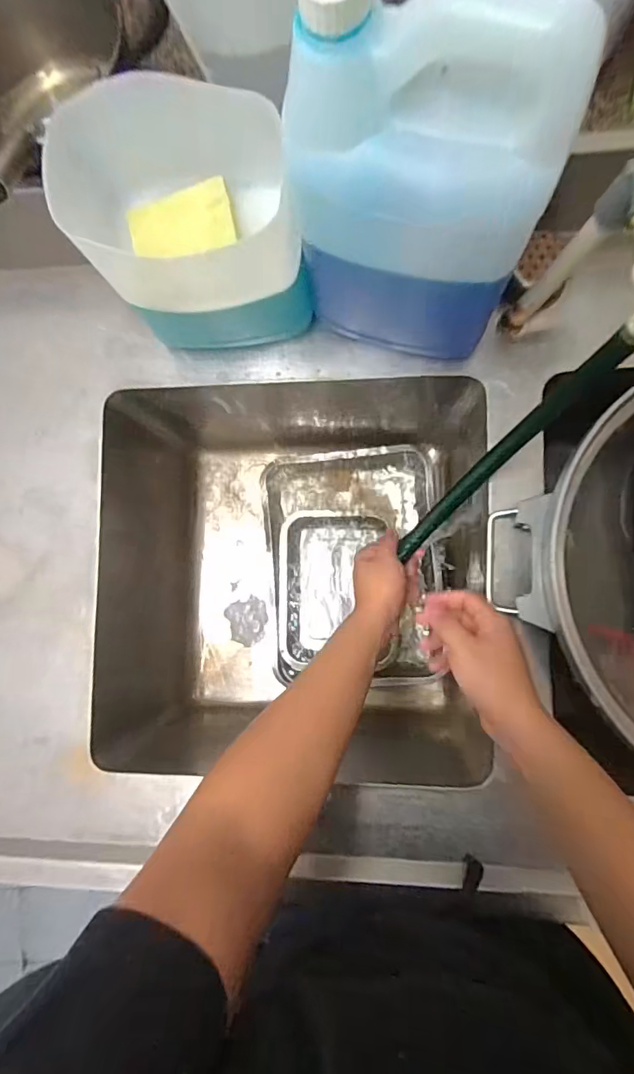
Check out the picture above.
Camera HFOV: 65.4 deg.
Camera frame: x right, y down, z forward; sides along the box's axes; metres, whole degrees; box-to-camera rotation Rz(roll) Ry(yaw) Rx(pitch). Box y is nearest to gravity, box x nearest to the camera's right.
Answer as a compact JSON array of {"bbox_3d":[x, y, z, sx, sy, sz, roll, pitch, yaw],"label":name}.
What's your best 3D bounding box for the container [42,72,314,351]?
[{"bbox_3d":[-0.112,-0.286,0.472,0.188,0.192,0.159,-12,85,4],"label":"container"}]

